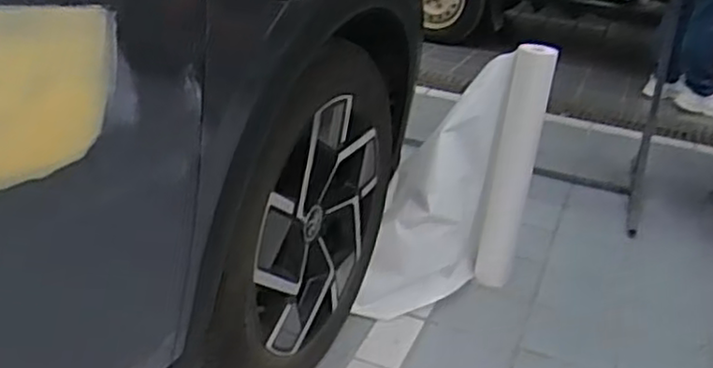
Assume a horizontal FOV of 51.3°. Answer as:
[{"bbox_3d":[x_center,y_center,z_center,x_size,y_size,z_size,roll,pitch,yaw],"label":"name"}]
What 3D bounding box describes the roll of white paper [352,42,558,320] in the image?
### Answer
[{"bbox_3d":[0.228,0.014,1.686,0.327,0.590,0.300,11,24,11],"label":"roll of white paper"}]

